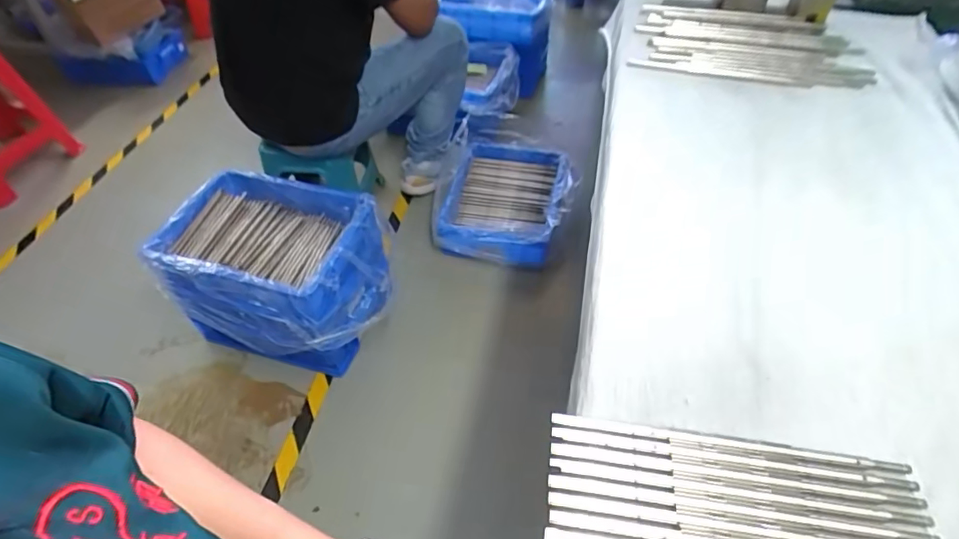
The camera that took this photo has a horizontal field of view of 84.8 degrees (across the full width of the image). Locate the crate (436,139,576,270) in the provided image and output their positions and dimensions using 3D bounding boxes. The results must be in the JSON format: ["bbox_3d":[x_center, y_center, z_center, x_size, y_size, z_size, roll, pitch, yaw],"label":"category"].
[{"bbox_3d":[0.063,-0.183,1.448,0.354,0.127,0.343,11,49,13],"label":"crate"}]

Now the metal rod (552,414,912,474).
[{"bbox_3d":[0.149,0.106,0.323,0.205,0.004,0.008,6,48,6],"label":"metal rod"}]

